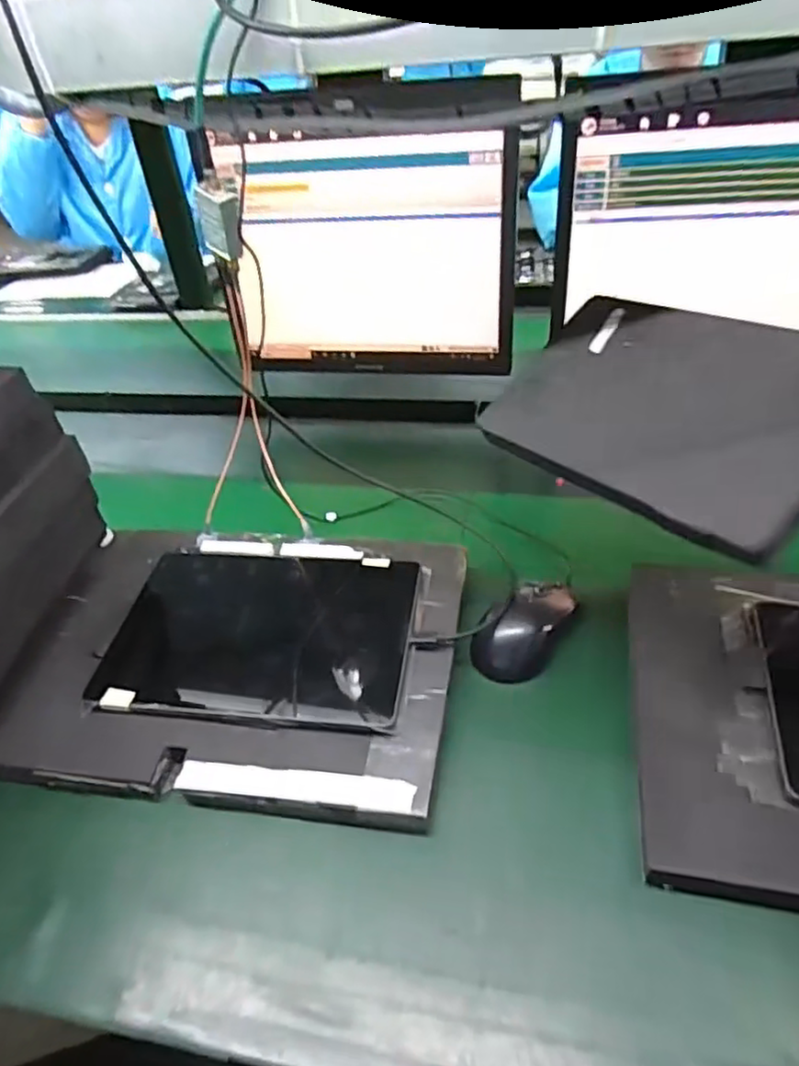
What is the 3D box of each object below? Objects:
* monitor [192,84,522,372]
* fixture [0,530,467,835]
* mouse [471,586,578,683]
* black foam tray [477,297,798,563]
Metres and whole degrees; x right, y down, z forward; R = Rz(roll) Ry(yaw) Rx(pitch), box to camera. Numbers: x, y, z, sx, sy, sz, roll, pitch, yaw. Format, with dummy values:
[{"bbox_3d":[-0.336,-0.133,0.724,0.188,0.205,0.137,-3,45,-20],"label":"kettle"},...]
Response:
[{"bbox_3d":[-0.037,-0.321,0.763,0.337,0.283,0.040,1,41,9],"label":"monitor"},{"bbox_3d":[-0.135,0.094,0.560,0.353,0.024,0.265,2,41,10],"label":"fixture"},{"bbox_3d":[0.107,0.081,0.570,0.059,0.040,0.111,23,55,24],"label":"mouse"},{"bbox_3d":[0.179,-0.091,0.452,0.152,0.020,0.244,-52,41,-1],"label":"black foam tray"}]

